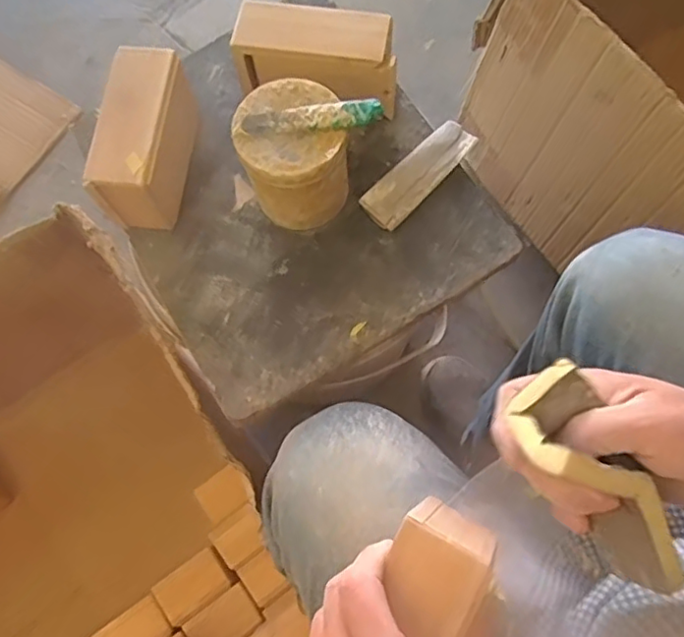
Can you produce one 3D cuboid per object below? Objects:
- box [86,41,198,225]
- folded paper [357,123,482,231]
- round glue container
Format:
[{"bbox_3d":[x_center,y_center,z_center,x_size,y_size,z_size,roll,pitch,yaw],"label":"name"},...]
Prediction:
[{"bbox_3d":[-0.158,-0.144,0.505,0.058,0.064,0.131,5,72,2],"label":"box"},{"bbox_3d":[0.066,-0.122,0.527,0.111,0.011,0.036,-43,76,-13],"label":"folded paper"},{"bbox_3d":[-0.037,-0.122,0.489,0.078,0.092,0.087,-8,72,-2],"label":"round glue container"}]

